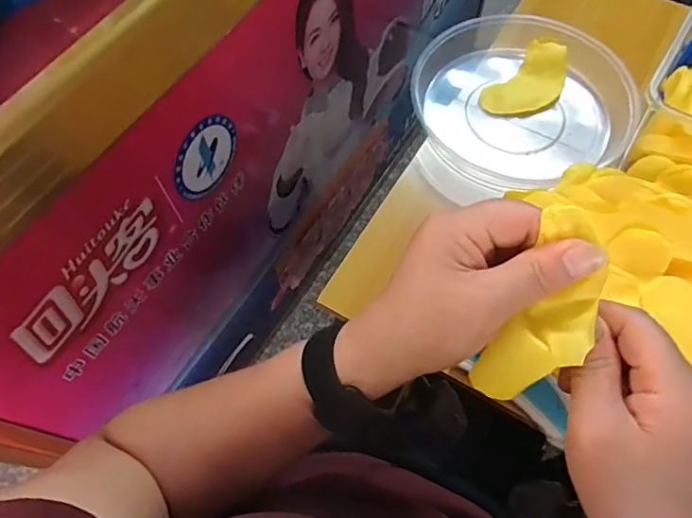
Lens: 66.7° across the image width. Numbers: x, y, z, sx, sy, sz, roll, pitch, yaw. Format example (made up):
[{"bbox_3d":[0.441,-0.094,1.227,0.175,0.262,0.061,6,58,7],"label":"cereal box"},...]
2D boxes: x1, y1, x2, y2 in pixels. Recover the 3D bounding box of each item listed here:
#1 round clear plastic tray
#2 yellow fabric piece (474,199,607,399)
[{"bbox_3d":[0.194,-0.187,0.598,0.225,0.046,0.223,0,63,1],"label":"round clear plastic tray"},{"bbox_3d":[0.099,0.028,0.259,0.041,0.027,0.103,26,101,13],"label":"yellow fabric piece"}]

